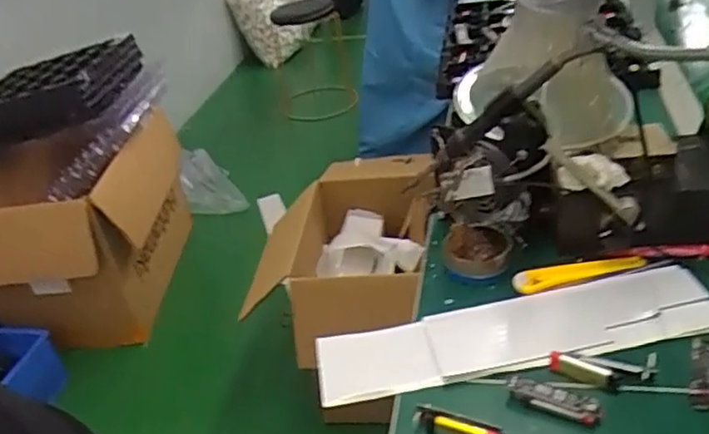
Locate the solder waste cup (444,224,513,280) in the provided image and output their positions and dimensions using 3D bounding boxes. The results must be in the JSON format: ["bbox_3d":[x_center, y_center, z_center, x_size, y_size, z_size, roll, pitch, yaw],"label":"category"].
[{"bbox_3d":[0.120,0.031,0.637,0.064,0.027,0.065,-2,33,11],"label":"solder waste cup"}]

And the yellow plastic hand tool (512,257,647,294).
[{"bbox_3d":[0.213,0.052,0.613,0.128,0.011,0.025,-11,33,-3],"label":"yellow plastic hand tool"}]

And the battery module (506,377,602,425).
[{"bbox_3d":[0.150,0.137,0.494,0.071,0.014,0.021,13,39,30],"label":"battery module"}]

